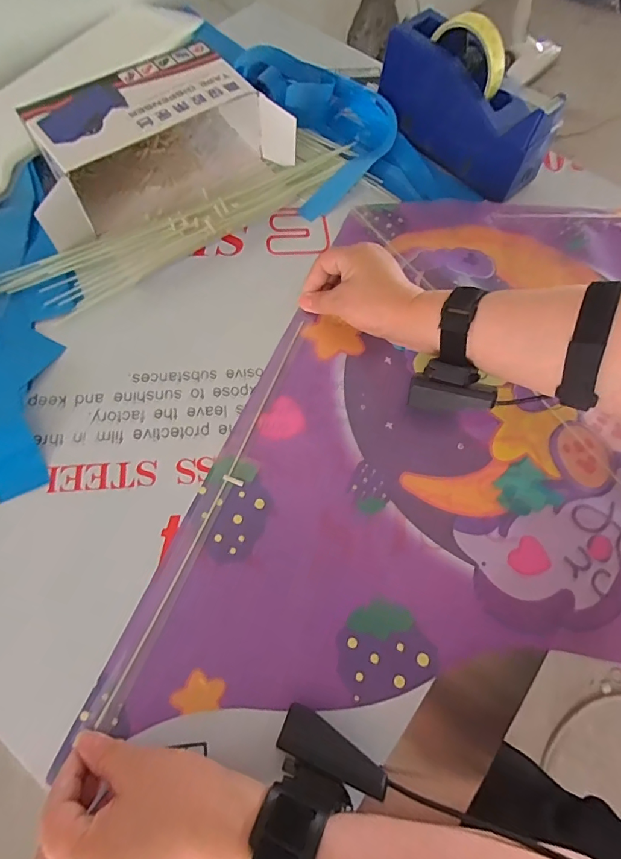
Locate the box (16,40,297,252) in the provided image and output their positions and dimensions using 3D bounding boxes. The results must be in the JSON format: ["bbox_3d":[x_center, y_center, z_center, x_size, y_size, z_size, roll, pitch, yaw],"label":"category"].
[{"bbox_3d":[-0.164,-0.297,0.477,0.264,0.081,0.131,-30,72,-14],"label":"box"}]

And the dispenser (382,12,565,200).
[{"bbox_3d":[0.169,-0.356,0.493,0.202,0.118,0.063,40,71,13],"label":"dispenser"}]

